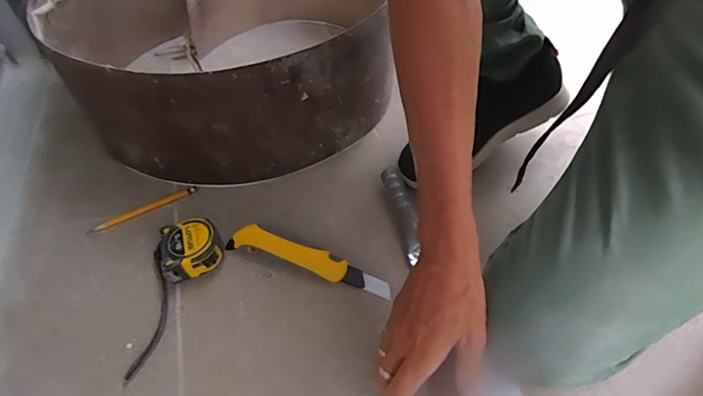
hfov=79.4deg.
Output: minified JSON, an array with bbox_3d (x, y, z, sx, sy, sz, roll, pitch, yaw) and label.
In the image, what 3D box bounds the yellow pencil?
[{"bbox_3d":[-0.269,0.015,0.550,0.136,0.007,0.011,-26,56,-18],"label":"yellow pencil"}]

